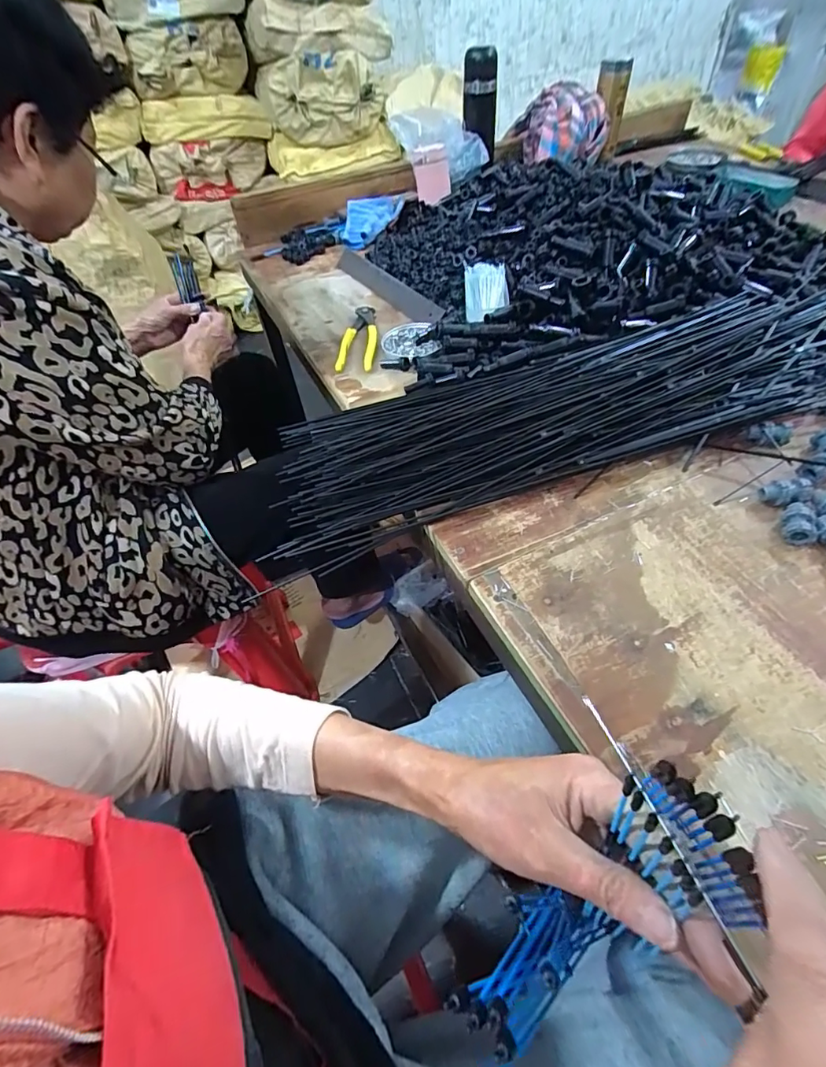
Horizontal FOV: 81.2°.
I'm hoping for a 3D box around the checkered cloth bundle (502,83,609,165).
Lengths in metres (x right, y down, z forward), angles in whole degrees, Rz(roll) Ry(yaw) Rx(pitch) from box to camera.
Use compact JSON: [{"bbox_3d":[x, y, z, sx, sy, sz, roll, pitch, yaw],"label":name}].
[{"bbox_3d":[0.294,-0.854,1.015,0.212,0.108,0.126,17,53,18],"label":"checkered cloth bundle"}]

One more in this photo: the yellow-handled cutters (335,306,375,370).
[{"bbox_3d":[-0.079,-0.290,0.707,0.051,0.017,0.159,0,50,5],"label":"yellow-handled cutters"}]

